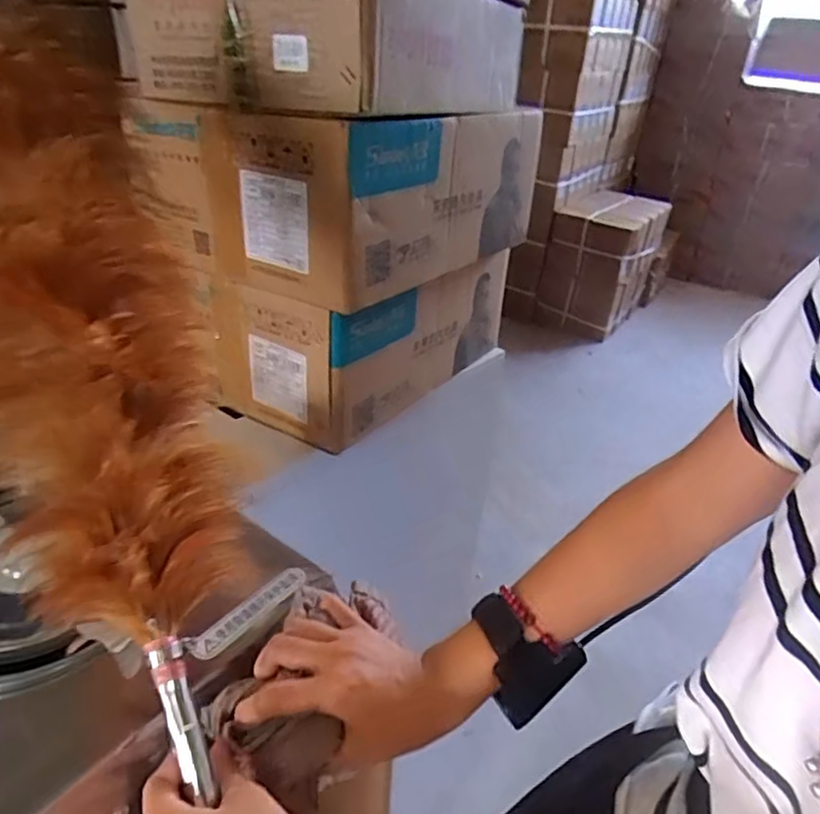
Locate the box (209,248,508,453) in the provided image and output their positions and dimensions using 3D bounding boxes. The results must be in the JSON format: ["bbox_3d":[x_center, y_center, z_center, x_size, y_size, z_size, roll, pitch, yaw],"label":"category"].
[{"bbox_3d":[-0.050,-0.136,0.965,0.240,0.188,0.440,23,36,29],"label":"box"}]

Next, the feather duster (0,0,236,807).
[{"bbox_3d":[-0.186,0.018,0.388,0.141,0.099,0.667,-15,72,-28],"label":"feather duster"}]

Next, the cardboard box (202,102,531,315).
[{"bbox_3d":[-0.030,-0.303,0.849,0.216,0.191,0.427,23,36,29],"label":"cardboard box"}]

